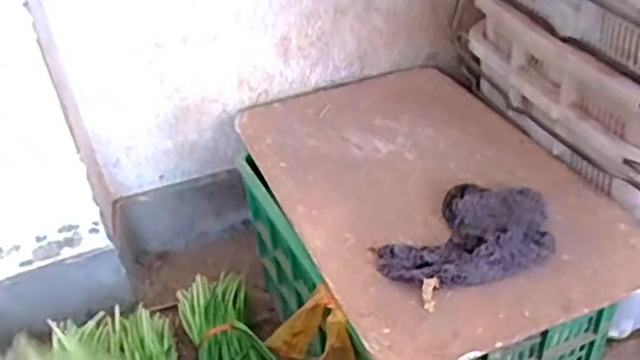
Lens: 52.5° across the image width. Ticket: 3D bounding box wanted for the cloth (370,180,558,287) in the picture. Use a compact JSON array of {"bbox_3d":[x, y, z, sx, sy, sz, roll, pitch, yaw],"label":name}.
[{"bbox_3d":[0.176,0.063,0.791,0.208,0.029,0.172,0,36,7],"label":"cloth"}]

